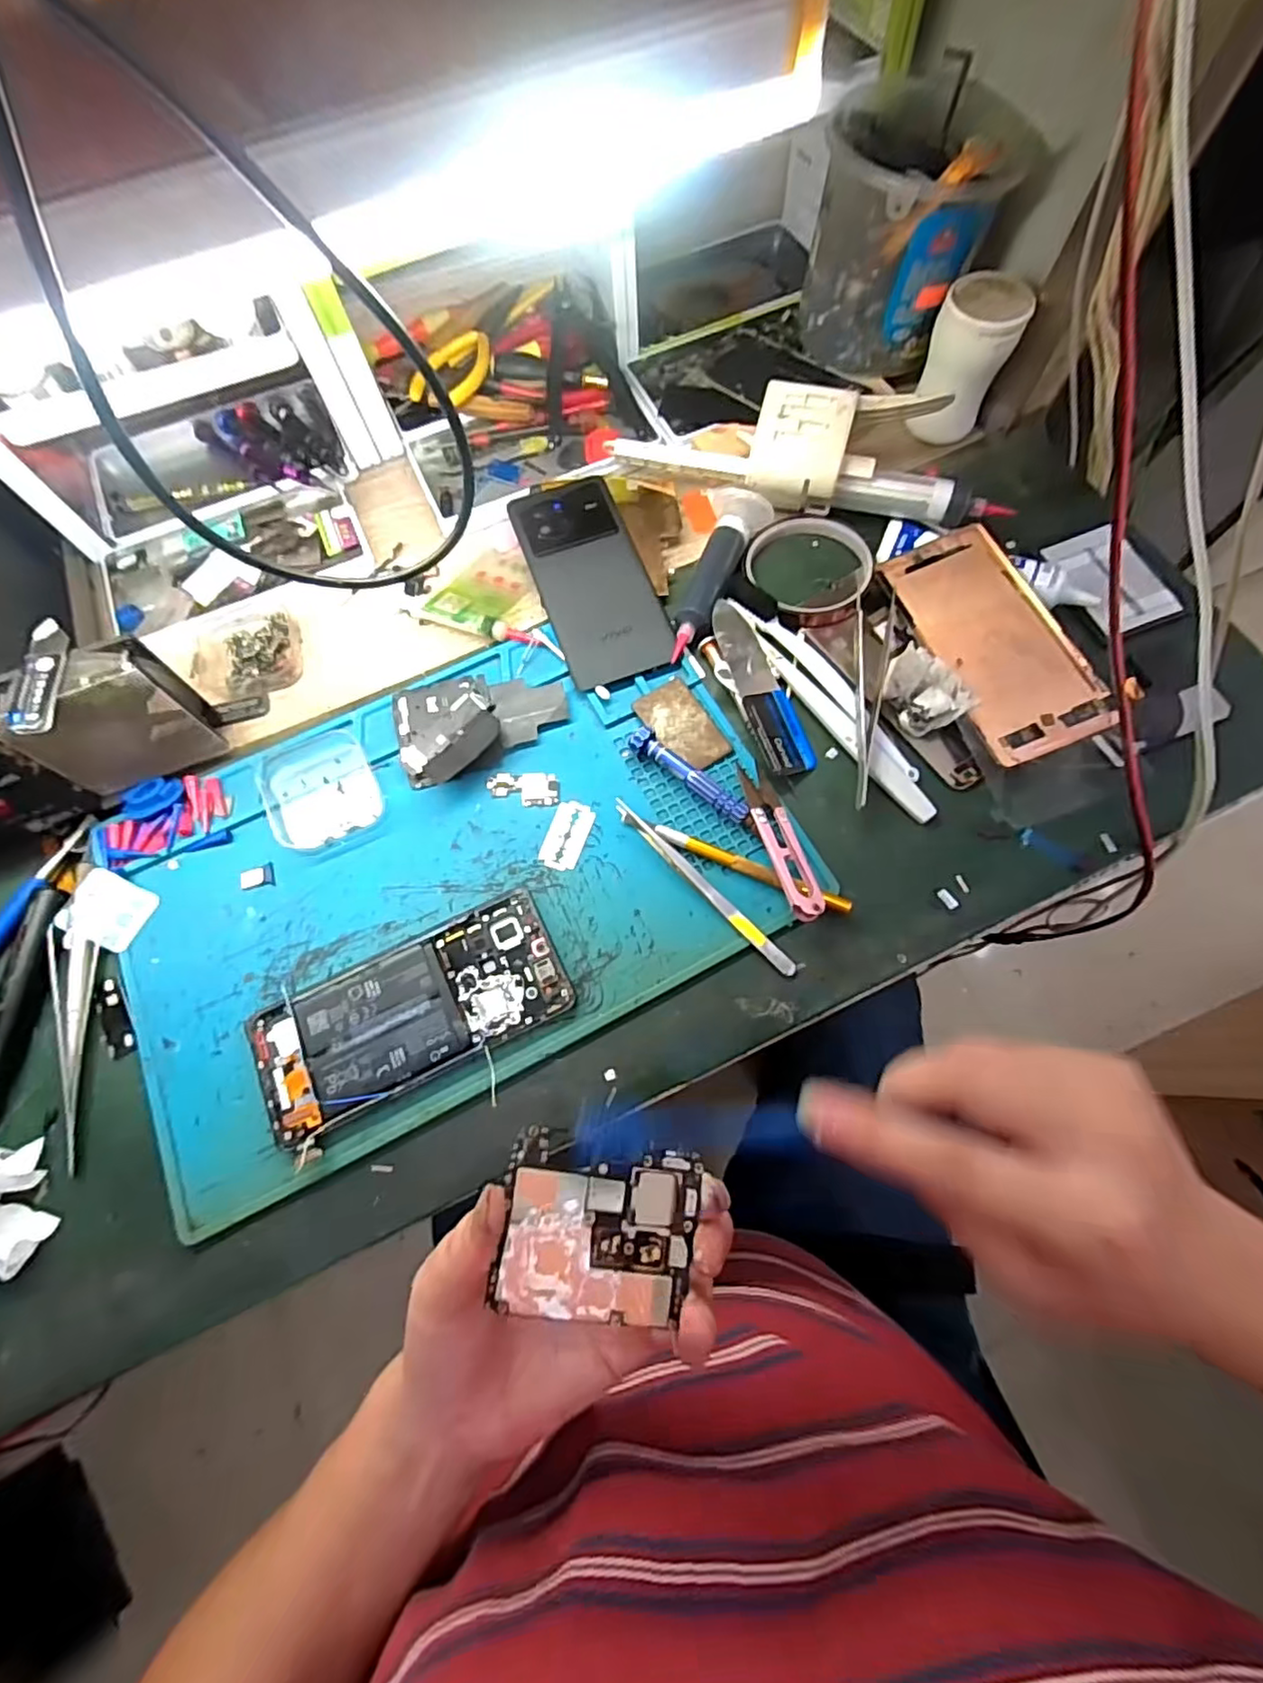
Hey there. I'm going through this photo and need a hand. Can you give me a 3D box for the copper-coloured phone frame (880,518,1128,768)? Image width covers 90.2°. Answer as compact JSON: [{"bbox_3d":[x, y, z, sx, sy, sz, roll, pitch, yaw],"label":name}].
[{"bbox_3d":[0.222,-0.125,0.386,0.073,0.005,0.159,-21,69,7],"label":"copper-coloured phone frame"}]

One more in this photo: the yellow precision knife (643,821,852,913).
[{"bbox_3d":[0.065,0.014,0.355,0.119,0.016,0.011,22,73,9],"label":"yellow precision knife"}]

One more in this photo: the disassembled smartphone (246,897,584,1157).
[{"bbox_3d":[-0.117,0.091,0.338,0.161,0.011,0.077,-28,73,-7],"label":"disassembled smartphone"}]

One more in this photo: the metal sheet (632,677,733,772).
[{"bbox_3d":[0.031,-0.071,0.391,0.037,0.004,0.059,-30,73,-8],"label":"metal sheet"}]

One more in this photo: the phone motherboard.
[{"bbox_3d":[-0.011,0.129,0.211,0.064,0.004,0.051,13,67,-7],"label":"phone motherboard"}]

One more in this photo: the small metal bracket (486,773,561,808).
[{"bbox_3d":[-0.066,-0.032,0.383,0.044,0.004,0.022,0,71,2],"label":"small metal bracket"}]

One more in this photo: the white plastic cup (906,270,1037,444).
[{"bbox_3d":[0.234,-0.338,0.444,0.055,0.090,0.053,-1,71,2],"label":"white plastic cup"}]

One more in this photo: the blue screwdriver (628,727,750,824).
[{"bbox_3d":[0.035,-0.040,0.375,0.082,0.016,0.014,35,76,12],"label":"blue screwdriver"}]

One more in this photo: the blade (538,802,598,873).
[{"bbox_3d":[-0.038,-0.004,0.373,0.023,0.004,0.042,19,73,8],"label":"blade"}]

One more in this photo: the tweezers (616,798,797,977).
[{"bbox_3d":[0.040,0.025,0.356,0.008,0.008,0.135,-42,75,-12],"label":"tweezers"}]

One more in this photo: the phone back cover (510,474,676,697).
[{"bbox_3d":[-0.028,-0.182,0.429,0.073,0.011,0.162,-19,72,-5],"label":"phone back cover"}]

